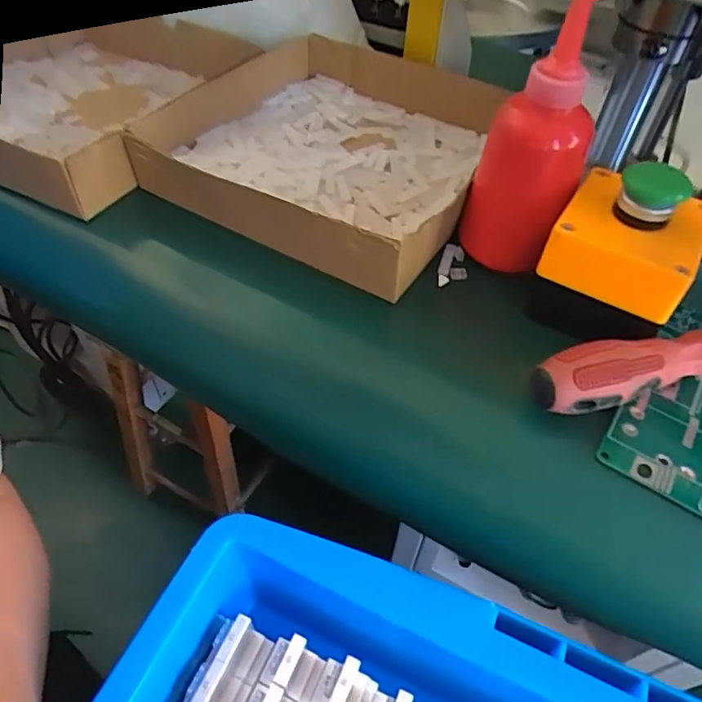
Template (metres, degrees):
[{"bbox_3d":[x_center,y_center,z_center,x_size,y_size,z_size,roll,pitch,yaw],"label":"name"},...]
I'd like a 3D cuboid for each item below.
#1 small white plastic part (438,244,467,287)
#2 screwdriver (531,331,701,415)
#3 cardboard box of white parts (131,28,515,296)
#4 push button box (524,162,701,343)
[{"bbox_3d":[0.068,-0.057,0.358,0.017,0.012,0.036,14,51,9],"label":"small white plastic part"},{"bbox_3d":[0.186,0.000,0.291,0.189,0.027,0.027,-13,52,-12],"label":"screwdriver"},{"bbox_3d":[-0.013,-0.164,0.419,0.229,0.048,0.271,23,53,16],"label":"cardboard box of white parts"},{"bbox_3d":[0.147,-0.052,0.302,0.073,0.082,0.069,30,56,21],"label":"push button box"}]

